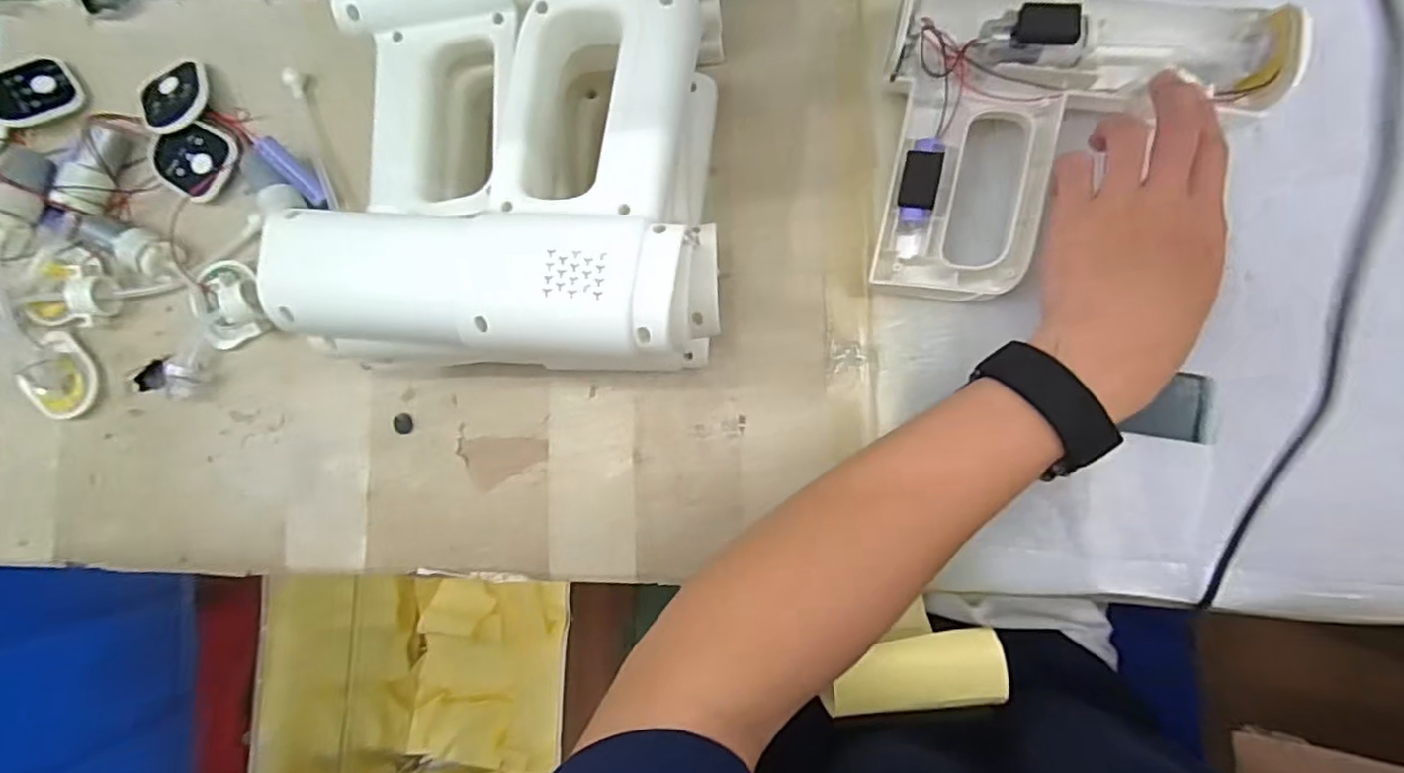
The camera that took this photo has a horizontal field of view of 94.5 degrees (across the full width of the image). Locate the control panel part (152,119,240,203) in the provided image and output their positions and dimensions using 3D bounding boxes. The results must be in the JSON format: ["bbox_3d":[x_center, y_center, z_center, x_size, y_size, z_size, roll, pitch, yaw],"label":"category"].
[{"bbox_3d":[-0.343,-0.156,0.437,0.055,0.007,0.050,0,86,4],"label":"control panel part"}]

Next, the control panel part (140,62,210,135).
[{"bbox_3d":[-0.359,-0.198,0.441,0.041,0.008,0.052,42,90,5],"label":"control panel part"}]

